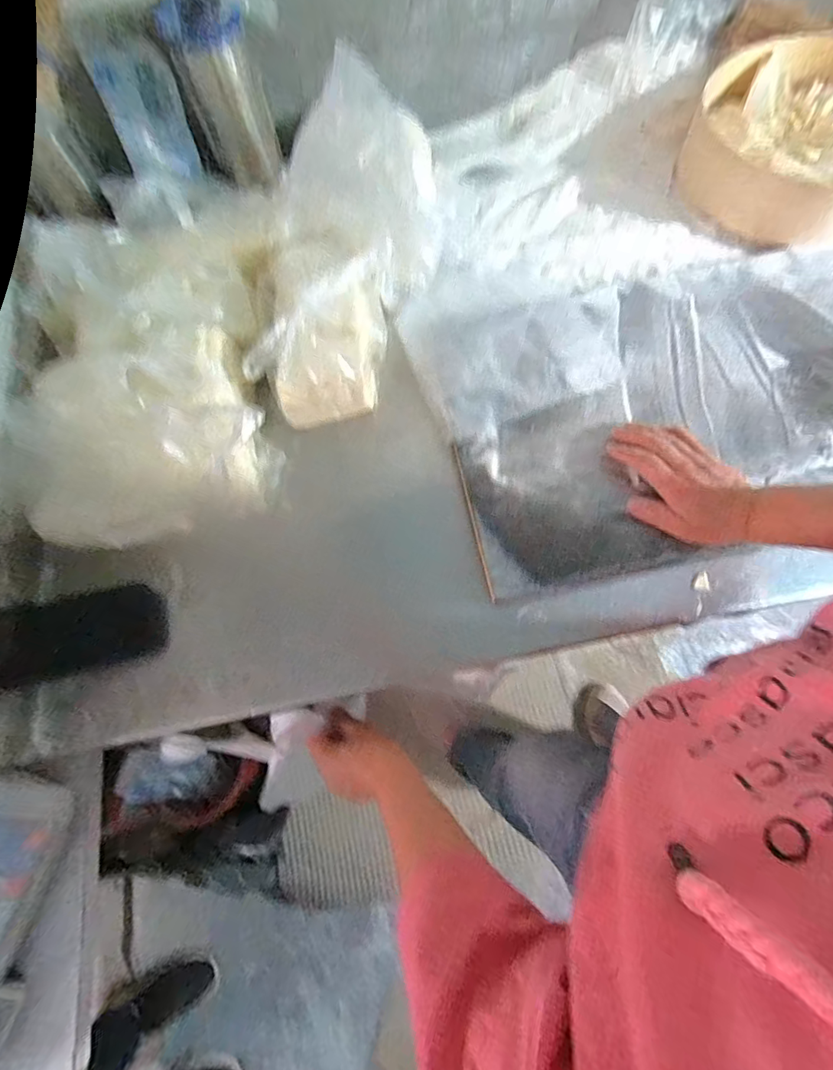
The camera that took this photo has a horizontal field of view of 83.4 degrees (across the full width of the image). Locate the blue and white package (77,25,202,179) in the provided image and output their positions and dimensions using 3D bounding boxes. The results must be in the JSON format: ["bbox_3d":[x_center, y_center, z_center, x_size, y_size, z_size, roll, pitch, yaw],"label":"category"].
[{"bbox_3d":[-0.339,-0.527,0.579,0.094,0.136,0.028,-11,37,-4],"label":"blue and white package"}]

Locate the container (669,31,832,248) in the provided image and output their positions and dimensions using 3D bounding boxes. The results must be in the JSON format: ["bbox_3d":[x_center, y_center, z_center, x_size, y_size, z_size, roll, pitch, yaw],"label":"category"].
[{"bbox_3d":[0.515,-0.523,0.623,0.286,0.079,0.315,19,75,9],"label":"container"}]

